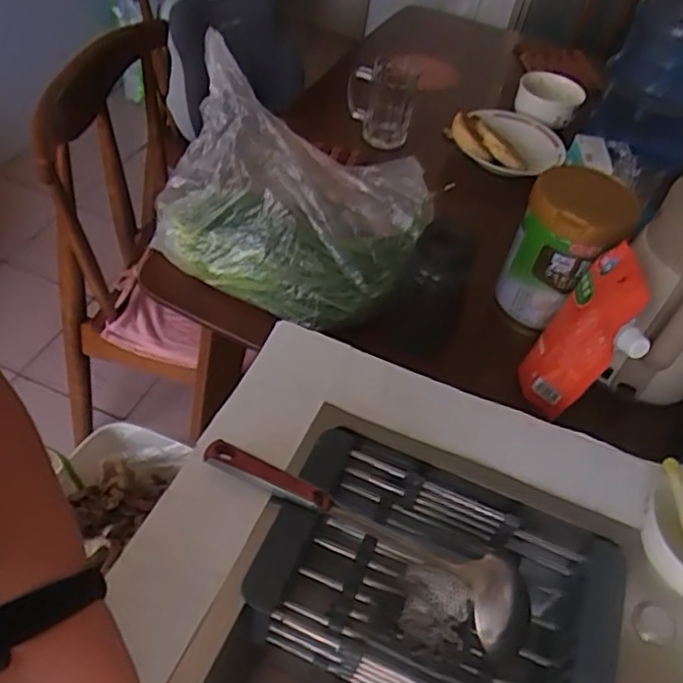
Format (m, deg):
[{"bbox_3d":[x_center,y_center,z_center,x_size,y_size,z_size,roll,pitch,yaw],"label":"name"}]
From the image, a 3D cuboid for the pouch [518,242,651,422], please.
[{"bbox_3d":[0.263,-0.002,0.735,0.062,0.187,0.142,4,48,-7],"label":"pouch"}]

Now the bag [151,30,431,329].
[{"bbox_3d":[-0.073,-0.192,0.847,0.323,0.224,0.208,27,49,14],"label":"bag"}]

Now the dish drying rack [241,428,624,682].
[{"bbox_3d":[0.088,0.234,0.620,0.305,0.100,0.198,21,48,9],"label":"dish drying rack"}]

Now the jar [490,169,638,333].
[{"bbox_3d":[0.291,-0.125,0.865,0.123,0.202,0.118,5,47,-6],"label":"jar"}]

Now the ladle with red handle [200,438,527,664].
[{"bbox_3d":[0.026,0.182,0.610,0.342,0.060,0.075,29,50,-2],"label":"ladle with red handle"}]

